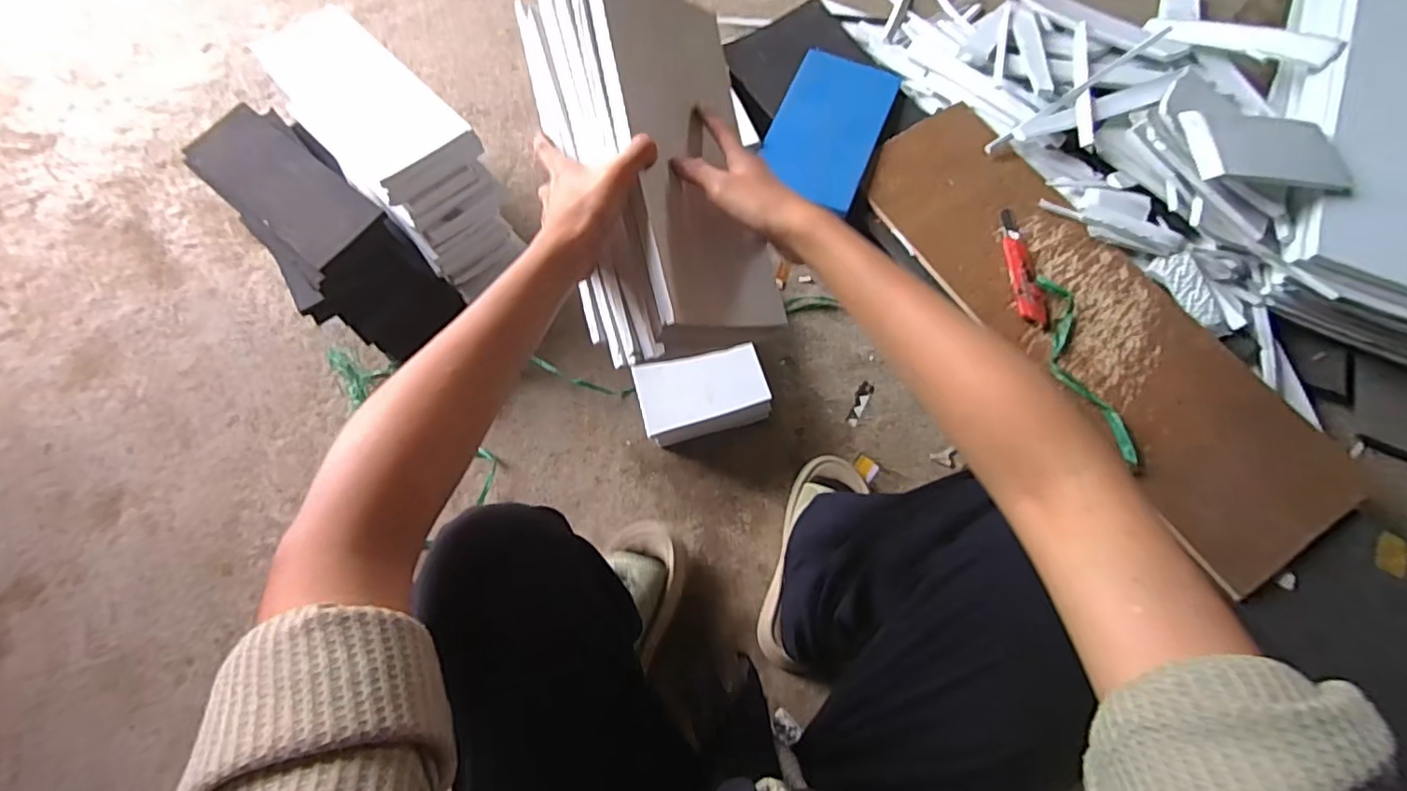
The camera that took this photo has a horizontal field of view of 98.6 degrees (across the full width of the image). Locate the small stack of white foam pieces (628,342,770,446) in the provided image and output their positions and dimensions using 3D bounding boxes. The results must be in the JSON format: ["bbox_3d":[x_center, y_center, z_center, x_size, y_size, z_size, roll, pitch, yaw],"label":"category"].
[{"bbox_3d":[-0.003,0.002,0.776,0.151,0.096,0.085,-15,69,-2],"label":"small stack of white foam pieces"}]

